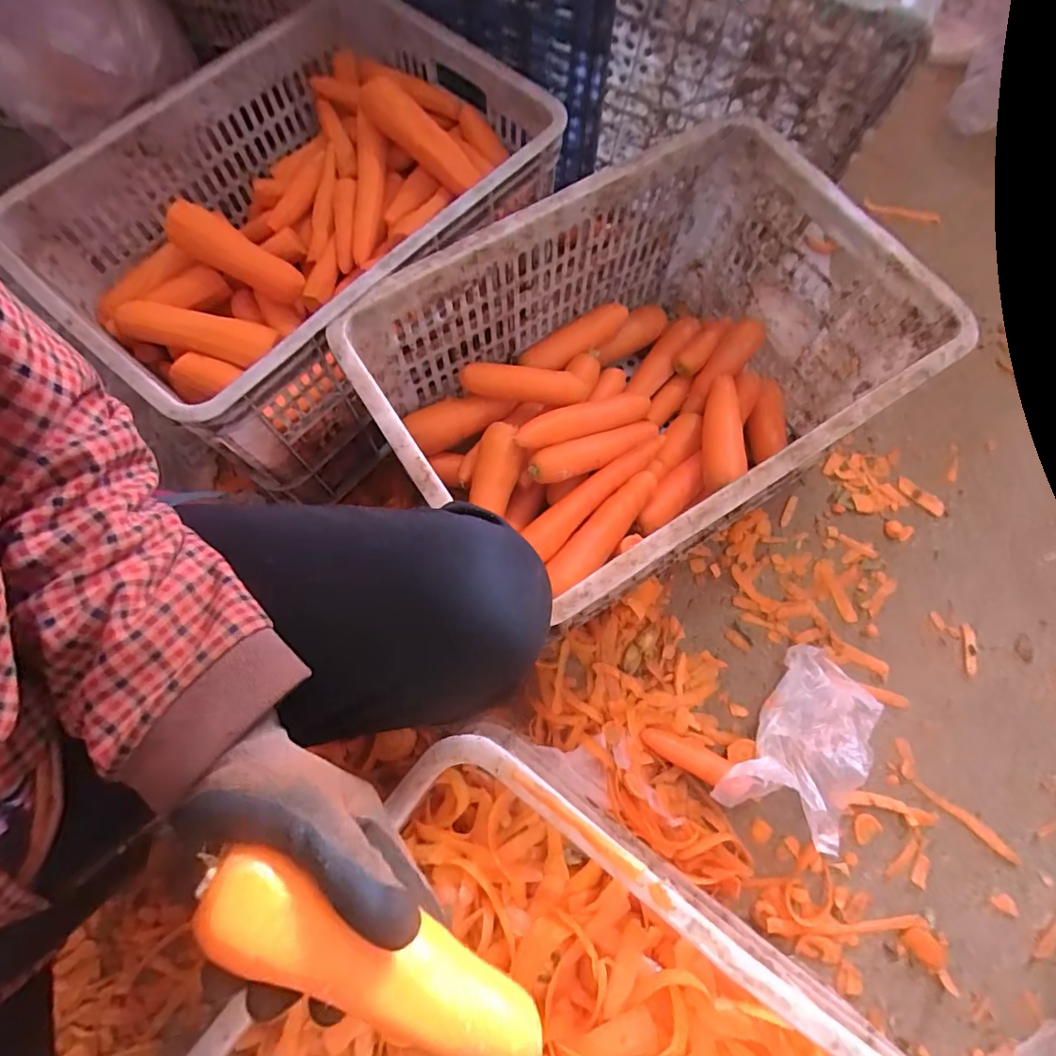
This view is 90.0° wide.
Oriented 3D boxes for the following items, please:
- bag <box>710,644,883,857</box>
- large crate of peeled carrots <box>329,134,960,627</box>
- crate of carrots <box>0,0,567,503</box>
[{"bbox_3d":[0.329,0.261,0.615,0.148,0.048,0.214,37,76,10],"label":"bag"},{"bbox_3d":[0.116,-0.152,0.600,0.515,0.237,0.346,-32,76,-10],"label":"large crate of peeled carrots"},{"bbox_3d":[-0.238,-0.353,0.616,0.497,0.179,0.372,-41,78,-12],"label":"crate of carrots"}]

